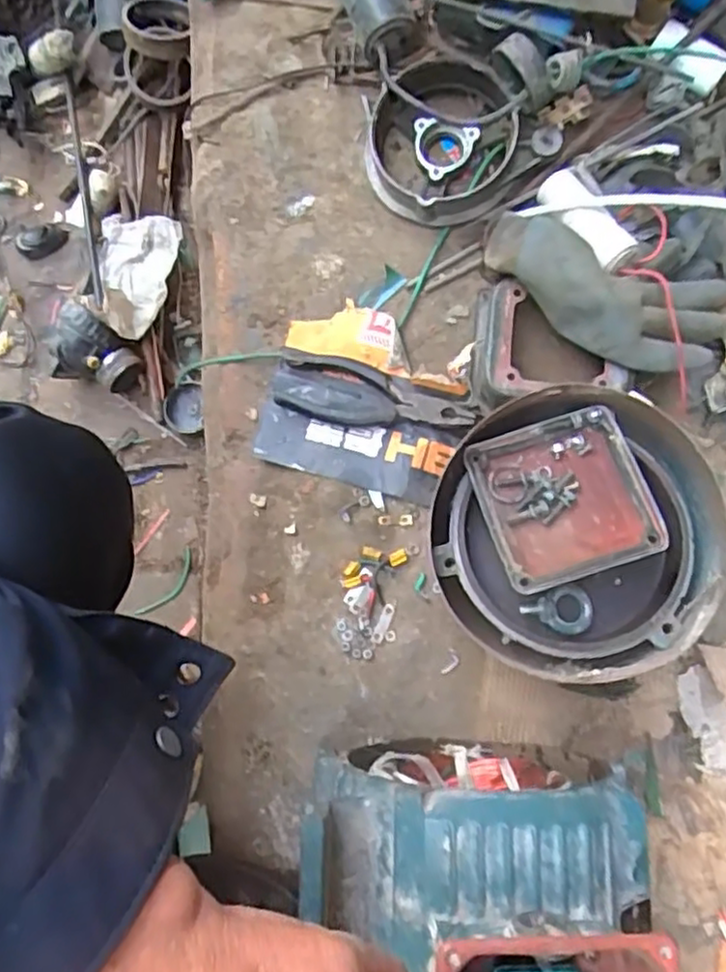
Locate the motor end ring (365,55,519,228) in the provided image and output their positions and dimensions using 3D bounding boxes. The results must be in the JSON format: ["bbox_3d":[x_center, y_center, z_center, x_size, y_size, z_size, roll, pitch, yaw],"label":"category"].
[{"bbox_3d":[0.065,-0.284,0.580,0.117,0.045,0.126,0,80,0],"label":"motor end ring"}]

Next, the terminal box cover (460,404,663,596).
[{"bbox_3d":[0.136,0.008,0.476,0.107,0.023,0.106,-18,80,-3],"label":"terminal box cover"}]

